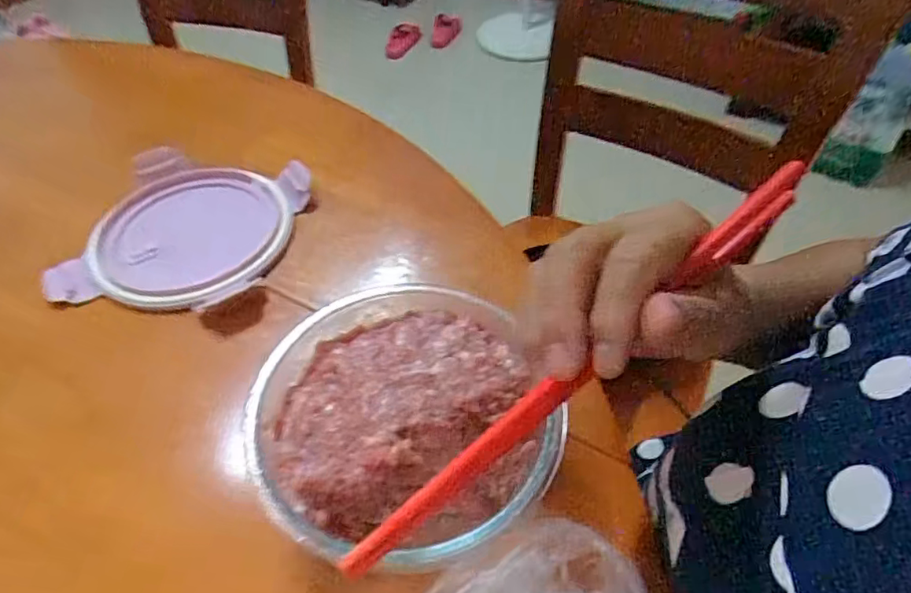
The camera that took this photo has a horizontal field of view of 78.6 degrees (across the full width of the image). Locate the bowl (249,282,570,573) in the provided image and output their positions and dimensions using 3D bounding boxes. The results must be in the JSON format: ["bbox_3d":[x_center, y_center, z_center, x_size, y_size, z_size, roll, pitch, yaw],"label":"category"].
[{"bbox_3d":[-0.030,0.075,0.328,0.156,0.073,0.156,-1,51,1],"label":"bowl"}]

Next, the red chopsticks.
[{"bbox_3d":[0.051,0.028,0.219,0.234,0.014,0.010,-40,58,-4],"label":"red chopsticks"}]

